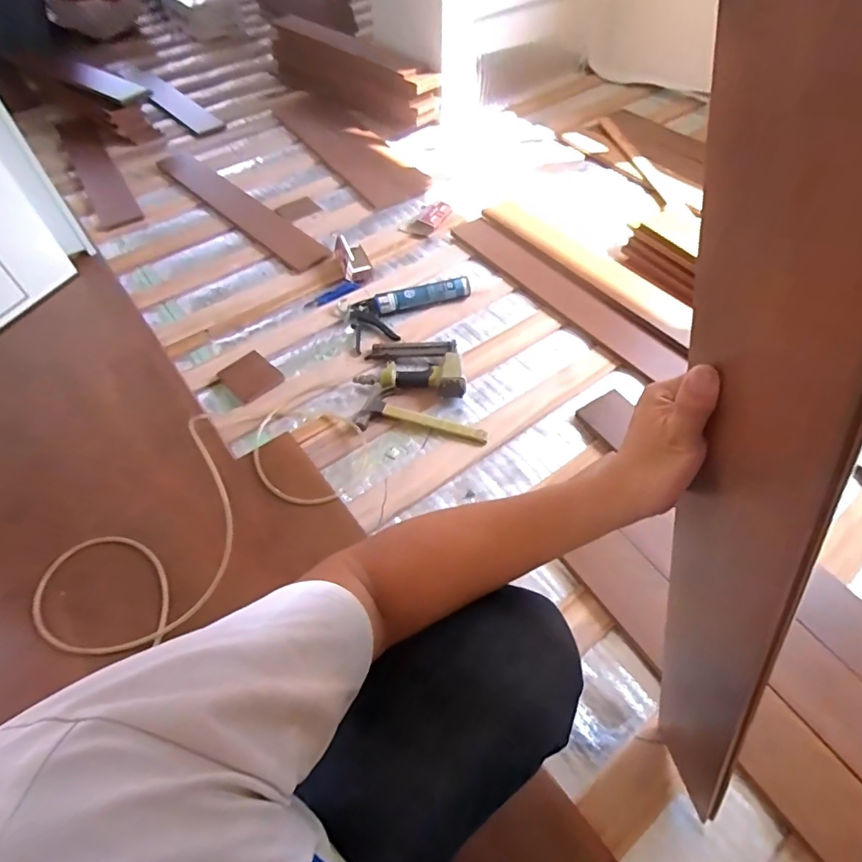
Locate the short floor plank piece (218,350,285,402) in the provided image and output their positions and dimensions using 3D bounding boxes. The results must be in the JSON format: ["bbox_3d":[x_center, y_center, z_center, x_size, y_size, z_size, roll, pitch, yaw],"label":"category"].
[{"bbox_3d":[-0.441,-0.133,1.236,0.127,0.013,0.112,41,77,17],"label":"short floor plank piece"}]

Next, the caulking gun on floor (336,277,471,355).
[{"bbox_3d":[-0.062,-0.340,1.371,0.359,0.054,0.163,-19,53,-12],"label":"caulking gun on floor"}]

